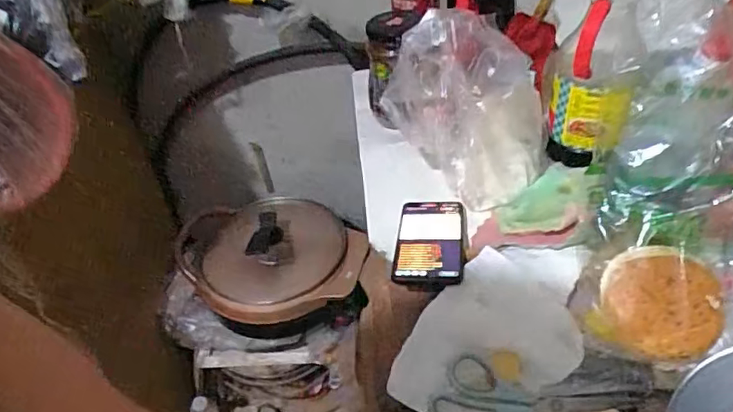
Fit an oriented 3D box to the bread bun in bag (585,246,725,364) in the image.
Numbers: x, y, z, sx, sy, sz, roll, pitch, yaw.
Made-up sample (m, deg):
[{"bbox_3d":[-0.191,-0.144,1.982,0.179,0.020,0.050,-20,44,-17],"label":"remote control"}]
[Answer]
[{"bbox_3d":[0.260,0.087,0.487,0.099,0.093,0.033,21,7,17],"label":"bread bun in bag"}]

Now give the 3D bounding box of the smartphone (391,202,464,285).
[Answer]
[{"bbox_3d":[0.069,0.035,0.600,0.070,0.011,0.136,3,34,8],"label":"smartphone"}]

